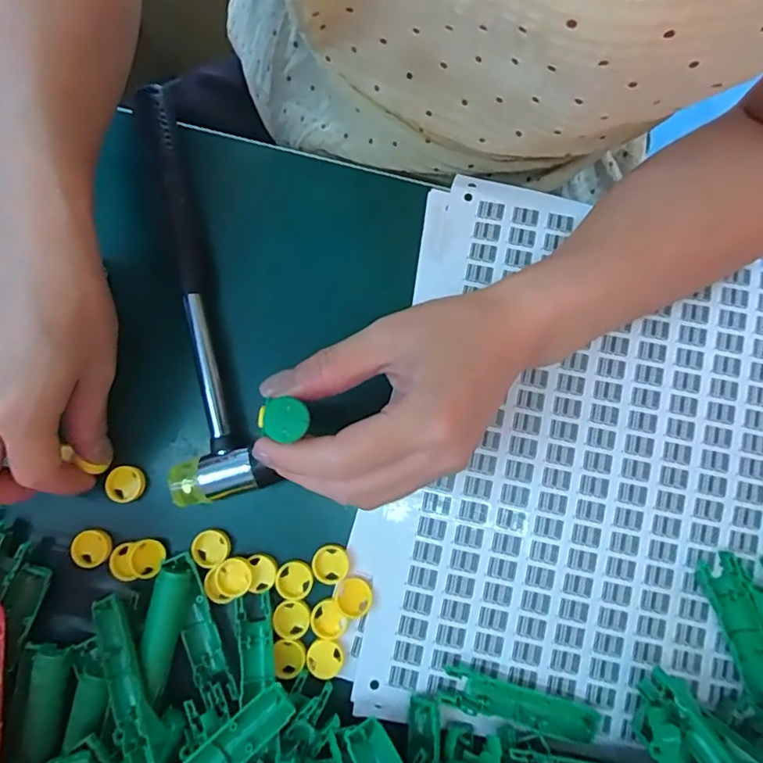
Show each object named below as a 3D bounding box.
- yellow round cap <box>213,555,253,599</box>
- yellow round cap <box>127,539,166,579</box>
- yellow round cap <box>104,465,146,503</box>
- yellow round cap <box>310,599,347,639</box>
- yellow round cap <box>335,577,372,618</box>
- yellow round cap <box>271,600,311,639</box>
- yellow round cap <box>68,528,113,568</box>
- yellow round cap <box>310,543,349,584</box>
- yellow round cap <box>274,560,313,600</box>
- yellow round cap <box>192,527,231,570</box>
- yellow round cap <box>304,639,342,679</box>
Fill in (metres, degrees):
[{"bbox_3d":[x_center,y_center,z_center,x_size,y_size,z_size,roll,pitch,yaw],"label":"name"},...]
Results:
[{"bbox_3d":[-0.078,0.103,0.280,0.020,0.006,0.019,0,83,2],"label":"yellow round cap"},{"bbox_3d":[-0.127,0.096,0.284,0.020,0.009,0.019,0,83,2],"label":"yellow round cap"},{"bbox_3d":[-0.142,0.057,0.293,0.020,0.006,0.020,0,83,2],"label":"yellow round cap"},{"bbox_3d":[-0.029,0.126,0.276,0.017,0.004,0.018,0,83,2],"label":"yellow round cap"},{"bbox_3d":[-0.015,0.114,0.279,0.019,0.004,0.019,0,83,2],"label":"yellow round cap"},{"bbox_3d":[-0.048,0.126,0.280,0.019,0.005,0.020,0,83,2],"label":"yellow round cap"},{"bbox_3d":[-0.159,0.091,0.287,0.022,0.004,0.019,-30,82,-2],"label":"yellow round cap"},{"bbox_3d":[-0.027,0.098,0.282,0.019,0.004,0.020,0,83,2],"label":"yellow round cap"},{"bbox_3d":[-0.047,0.106,0.281,0.019,0.004,0.020,0,83,2],"label":"yellow round cap"},{"bbox_3d":[-0.092,0.090,0.286,0.020,0.005,0.020,0,83,2],"label":"yellow round cap"},{"bbox_3d":[-0.029,0.144,0.275,0.018,0.004,0.020,29,85,6],"label":"yellow round cap"}]

